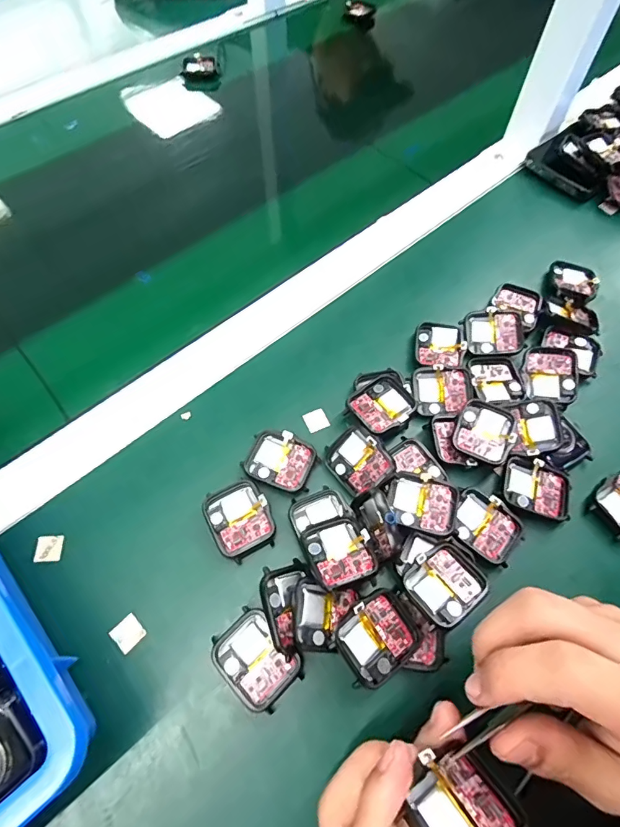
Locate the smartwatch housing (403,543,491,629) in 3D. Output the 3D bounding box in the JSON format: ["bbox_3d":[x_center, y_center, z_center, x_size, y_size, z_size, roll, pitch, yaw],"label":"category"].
[{"bbox_3d":[0.079,0.099,0.255,0.042,0.016,0.036,-33,67,-17],"label":"smartwatch housing"}]

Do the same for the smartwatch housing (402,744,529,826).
[{"bbox_3d":[0.057,0.153,0.169,0.045,0.010,0.036,0,29,-30],"label":"smartwatch housing"}]

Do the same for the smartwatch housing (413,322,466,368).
[{"bbox_3d":[0.101,-0.054,0.345,0.037,0.011,0.040,2,62,1],"label":"smartwatch housing"}]

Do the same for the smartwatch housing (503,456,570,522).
[{"bbox_3d":[0.150,0.049,0.291,0.041,0.007,0.036,17,63,9],"label":"smartwatch housing"}]

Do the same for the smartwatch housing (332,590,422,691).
[{"bbox_3d":[0.038,0.122,0.241,0.046,0.008,0.036,-25,72,-23],"label":"smartwatch housing"}]

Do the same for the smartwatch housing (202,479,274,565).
[{"bbox_3d":[-0.045,0.068,0.281,0.038,0.015,0.046,-26,65,-13],"label":"smartwatch housing"}]

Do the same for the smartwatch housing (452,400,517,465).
[{"bbox_3d":[0.119,0.013,0.300,0.036,0.014,0.040,22,64,11],"label":"smartwatch housing"}]

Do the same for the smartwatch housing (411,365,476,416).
[{"bbox_3d":[0.097,-0.018,0.318,0.041,0.012,0.033,-7,62,-4],"label":"smartwatch housing"}]

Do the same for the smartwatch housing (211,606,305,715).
[{"bbox_3d":[-0.030,0.138,0.246,0.036,0.010,0.046,-41,69,-20],"label":"smartwatch housing"}]

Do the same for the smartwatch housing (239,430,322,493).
[{"bbox_3d":[-0.020,0.032,0.298,0.045,0.009,0.037,21,64,11],"label":"smartwatch housing"}]

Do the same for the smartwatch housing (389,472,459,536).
[{"bbox_3d":[0.070,0.058,0.277,0.040,0.012,0.035,16,63,9],"label":"smartwatch housing"}]

